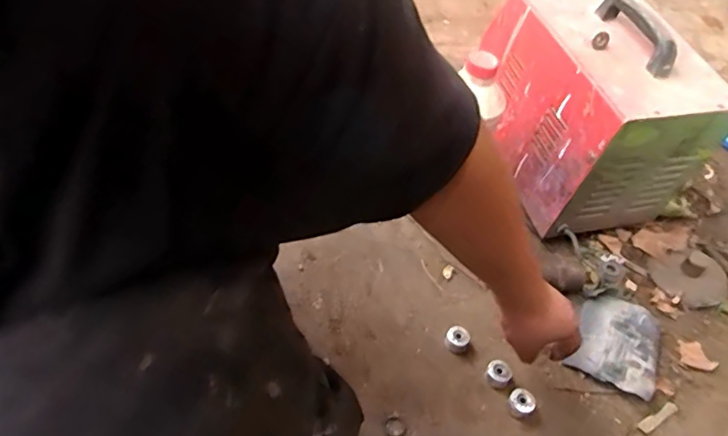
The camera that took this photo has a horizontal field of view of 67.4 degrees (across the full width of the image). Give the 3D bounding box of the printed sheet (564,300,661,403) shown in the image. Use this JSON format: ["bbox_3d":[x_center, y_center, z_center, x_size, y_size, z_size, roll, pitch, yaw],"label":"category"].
[{"bbox_3d":[0.339,0.168,0.735,0.100,0.024,0.131,23,51,15],"label":"printed sheet"}]

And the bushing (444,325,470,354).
[{"bbox_3d":[0.123,0.158,0.715,0.030,0.021,0.028,3,49,-3],"label":"bushing"}]

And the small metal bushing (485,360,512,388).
[{"bbox_3d":[0.169,0.194,0.685,0.031,0.022,0.029,3,49,-3],"label":"small metal bushing"}]

